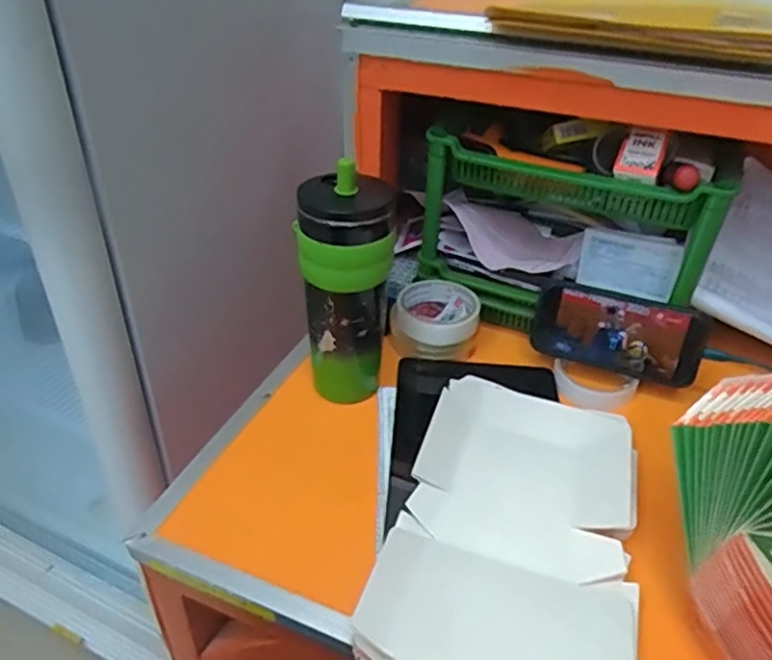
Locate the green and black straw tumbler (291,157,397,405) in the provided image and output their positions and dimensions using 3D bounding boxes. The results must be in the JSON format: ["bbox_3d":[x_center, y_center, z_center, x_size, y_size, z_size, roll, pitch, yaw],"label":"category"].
[{"bbox_3d":[-0.040,-0.038,0.605,0.084,0.222,0.069,-1,37,-6],"label":"green and black straw tumbler"}]

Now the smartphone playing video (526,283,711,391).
[{"bbox_3d":[0.237,0.006,0.652,0.161,0.078,0.011,16,19,17],"label":"smartphone playing video"}]

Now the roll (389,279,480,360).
[{"bbox_3d":[0.053,-0.011,0.720,0.090,0.063,0.090,2,37,-1],"label":"roll"}]

